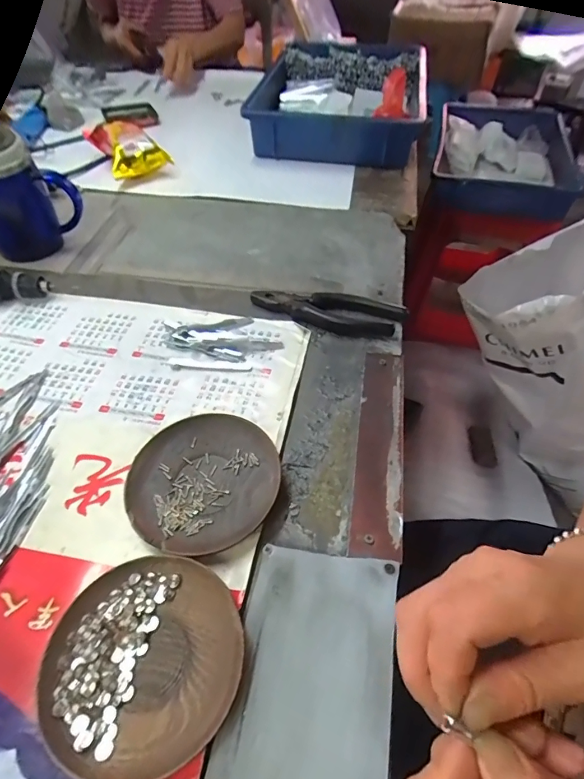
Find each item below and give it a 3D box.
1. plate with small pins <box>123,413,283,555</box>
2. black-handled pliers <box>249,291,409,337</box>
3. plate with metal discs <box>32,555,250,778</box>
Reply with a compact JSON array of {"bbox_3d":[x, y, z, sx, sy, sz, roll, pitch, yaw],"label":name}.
[{"bbox_3d":[-0.069,0.071,0.345,0.113,0.018,0.113,-1,49,1],"label":"plate with small pins"},{"bbox_3d":[0.036,-0.086,0.475,0.164,0.016,0.051,11,50,11],"label":"black-handled pliers"},{"bbox_3d":[-0.088,0.162,0.268,0.116,0.016,0.111,-1,49,1],"label":"plate with metal discs"}]

